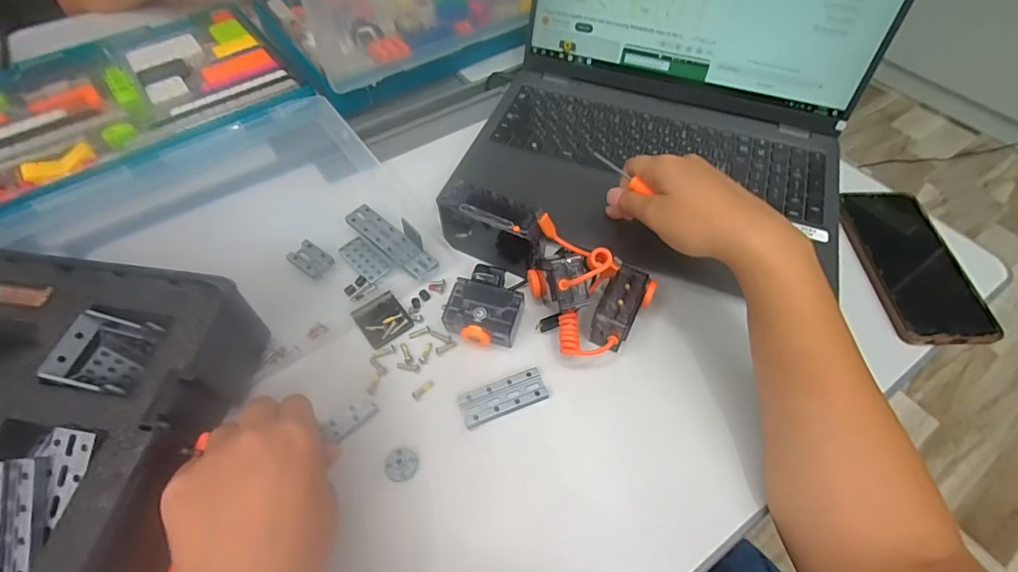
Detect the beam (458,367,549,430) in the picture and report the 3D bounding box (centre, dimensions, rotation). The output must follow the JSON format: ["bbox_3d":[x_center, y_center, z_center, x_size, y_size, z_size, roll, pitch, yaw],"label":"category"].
[{"bbox_3d":[-0.004,0.082,0.346,0.063,0.007,0.025,-19,57,-12],"label":"beam"}]

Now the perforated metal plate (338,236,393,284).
[{"bbox_3d":[-0.126,-0.023,0.411,0.024,0.004,0.047,-39,63,-23],"label":"perforated metal plate"}]

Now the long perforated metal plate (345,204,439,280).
[{"bbox_3d":[-0.106,-0.041,0.420,0.096,0.010,0.027,35,62,22],"label":"long perforated metal plate"}]

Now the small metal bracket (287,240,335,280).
[{"bbox_3d":[-0.171,-0.023,0.407,0.034,0.007,0.025,36,68,5],"label":"small metal bracket"}]

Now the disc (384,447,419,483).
[{"bbox_3d":[-0.073,0.120,0.318,0.022,0.004,0.022,0,55,0],"label":"disc"}]

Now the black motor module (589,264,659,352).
[{"bbox_3d":[0.089,0.018,0.371,0.034,0.037,0.059,27,60,18],"label":"black motor module"}]

